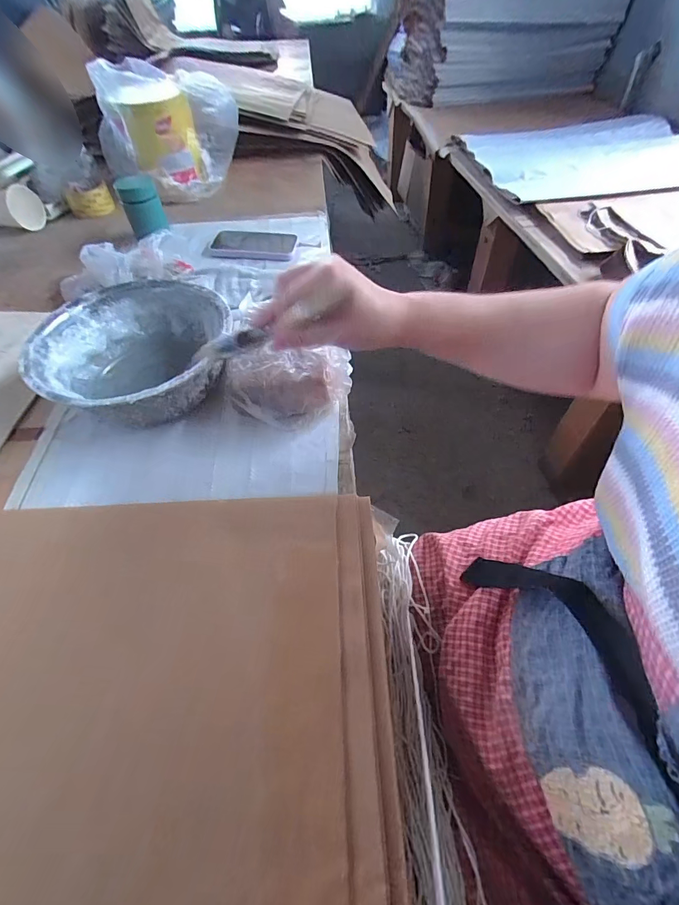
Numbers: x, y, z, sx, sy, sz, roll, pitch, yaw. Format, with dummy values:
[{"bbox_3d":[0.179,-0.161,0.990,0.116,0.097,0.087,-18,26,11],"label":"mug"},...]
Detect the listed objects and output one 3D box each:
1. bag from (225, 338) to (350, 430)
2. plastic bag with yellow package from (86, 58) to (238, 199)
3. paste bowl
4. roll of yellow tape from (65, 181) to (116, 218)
[{"bbox_3d":[-0.059,-0.070,0.427,0.132,0.061,0.069,8,55,8],"label":"bag"},{"bbox_3d":[-0.361,-0.693,0.825,0.297,0.186,0.213,-19,56,-12],"label":"plastic bag with yellow package"},{"bbox_3d":[-0.231,-0.112,0.457,0.207,0.076,0.215,-1,54,1],"label":"paste bowl"},{"bbox_3d":[-0.527,-0.536,0.807,0.085,0.044,0.087,-26,56,-16],"label":"roll of yellow tape"}]

